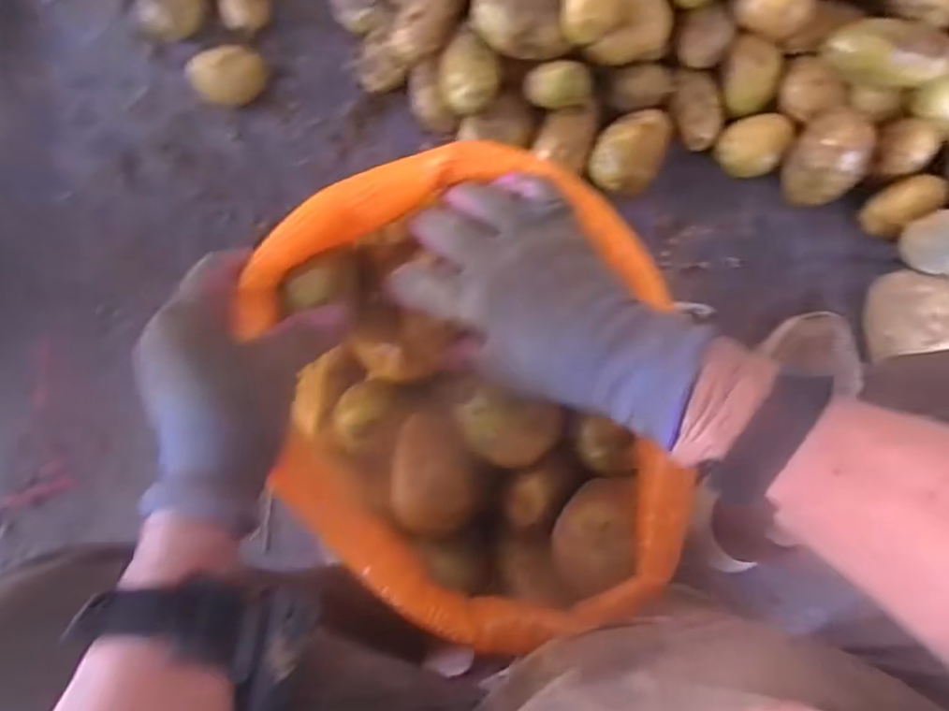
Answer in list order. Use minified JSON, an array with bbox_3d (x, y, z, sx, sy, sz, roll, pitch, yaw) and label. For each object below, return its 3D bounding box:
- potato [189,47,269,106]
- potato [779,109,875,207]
[{"bbox_3d":[-0.277,-0.312,0.701,0.084,0.046,0.052,-10,85,4],"label":"potato"},{"bbox_3d":[0.331,-0.185,0.582,0.061,0.080,0.068,-42,84,0],"label":"potato"}]

